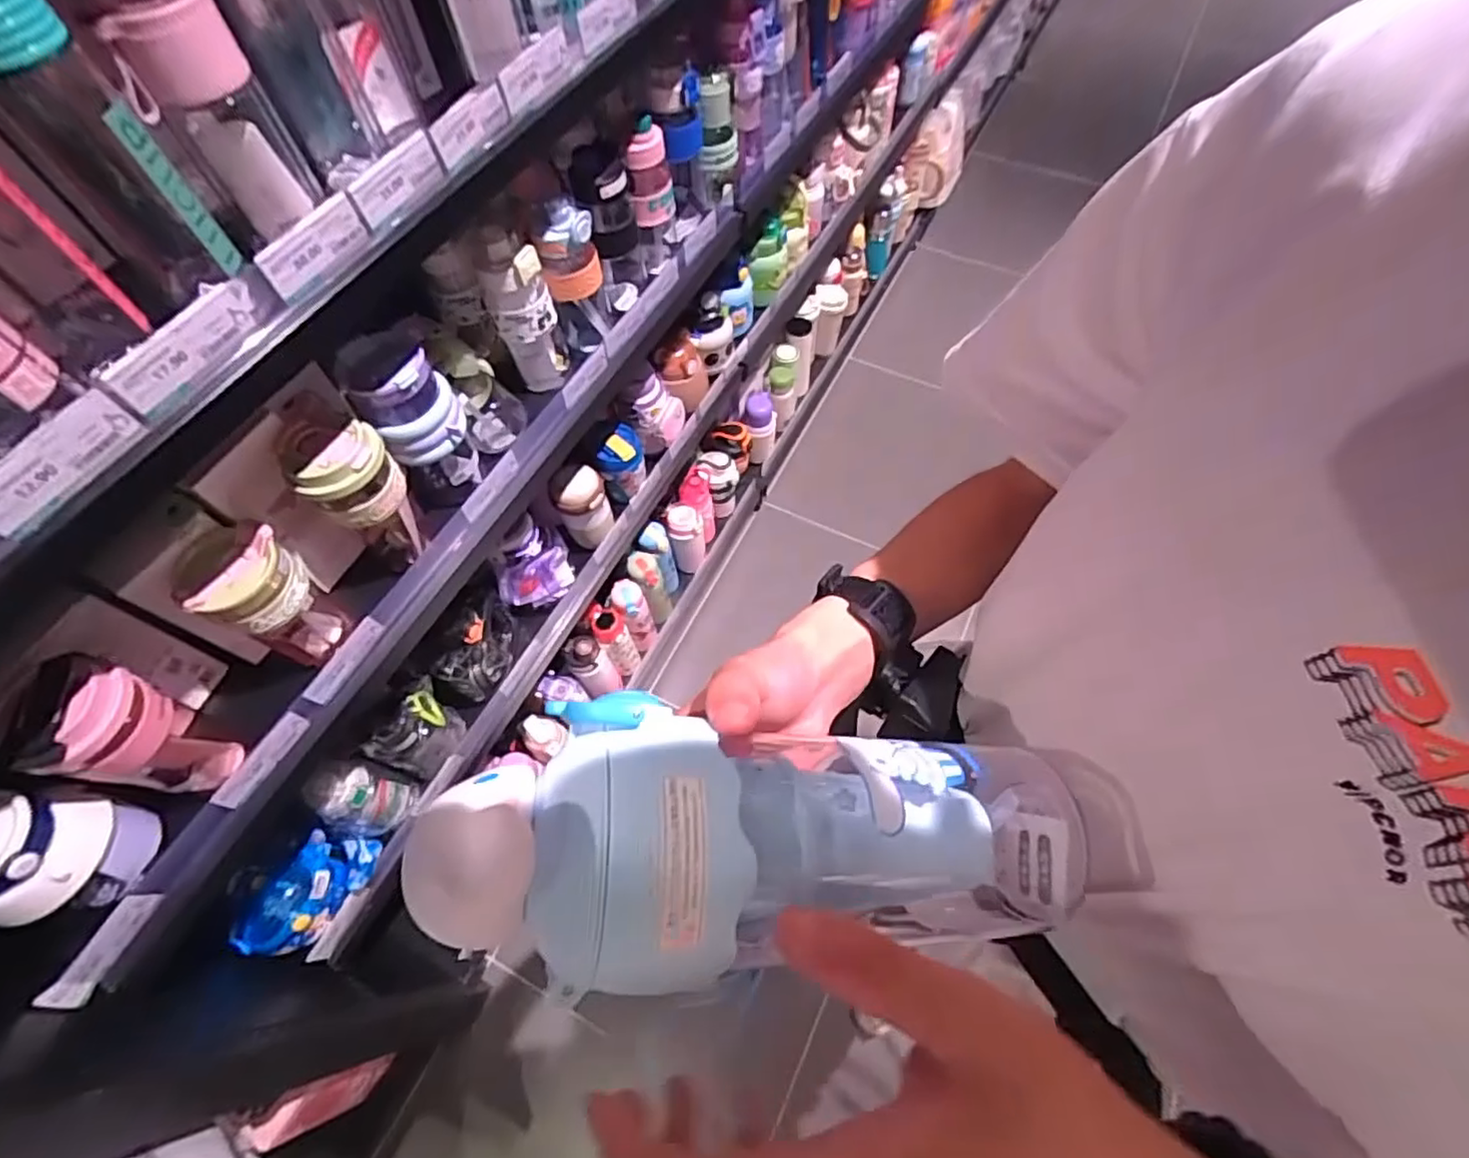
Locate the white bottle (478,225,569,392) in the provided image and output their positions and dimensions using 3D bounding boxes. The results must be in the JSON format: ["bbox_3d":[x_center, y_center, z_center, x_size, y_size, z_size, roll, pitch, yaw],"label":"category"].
[{"bbox_3d":[-0.253,-0.320,0.791,0.071,0.200,0.054,-19,63,-9],"label":"white bottle"}]

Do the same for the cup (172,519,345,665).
[{"bbox_3d":[-0.447,0.018,0.640,0.095,0.152,0.081,40,70,20],"label":"cup"}]

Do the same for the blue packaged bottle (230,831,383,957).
[{"bbox_3d":[-0.550,0.400,0.847,0.084,0.095,0.157,35,68,18],"label":"blue packaged bottle"}]

